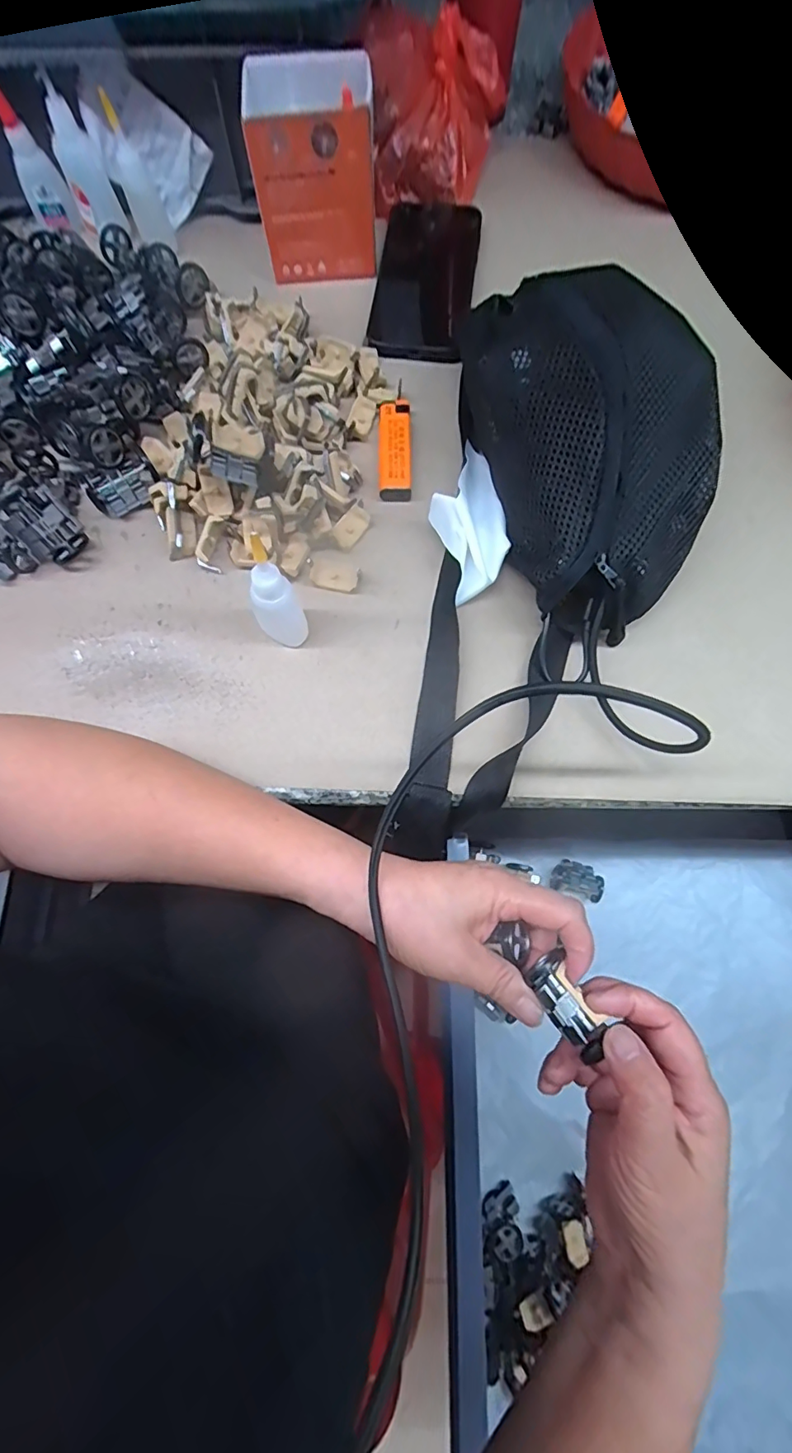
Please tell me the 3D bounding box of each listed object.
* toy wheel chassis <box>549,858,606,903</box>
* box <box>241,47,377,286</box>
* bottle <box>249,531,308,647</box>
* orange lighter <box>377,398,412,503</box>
[{"bbox_3d":[0.192,0.161,0.531,0.056,0.025,0.038,22,74,6],"label":"toy wheel chassis"},{"bbox_3d":[-0.063,-0.425,0.392,0.091,0.091,0.072,-4,75,-2],"label":"box"},{"bbox_3d":[-0.070,-0.072,0.298,0.024,0.084,0.021,31,77,8],"label":"bottle"},{"bbox_3d":[-0.001,-0.204,0.375,0.023,0.013,0.085,0,75,-1],"label":"orange lighter"}]

